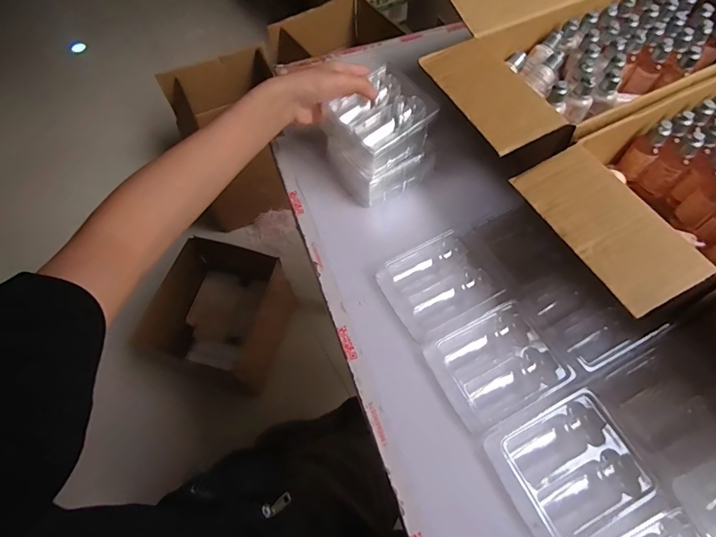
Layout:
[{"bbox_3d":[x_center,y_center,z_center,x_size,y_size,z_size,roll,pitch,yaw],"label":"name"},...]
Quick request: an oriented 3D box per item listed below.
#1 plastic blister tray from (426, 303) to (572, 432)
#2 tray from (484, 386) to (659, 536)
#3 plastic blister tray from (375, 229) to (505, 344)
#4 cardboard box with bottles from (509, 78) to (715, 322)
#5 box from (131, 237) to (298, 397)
[{"bbox_3d":[0.124,0.086,0.371,0.103,0.016,0.087,-25,63,-12],"label":"plastic blister tray"},{"bbox_3d":[0.168,0.157,0.328,0.103,0.017,0.090,-24,63,-12],"label":"tray"},{"bbox_3d":[0.079,0.014,0.411,0.097,0.018,0.086,-26,64,-12],"label":"plastic blister tray"},{"bbox_3d":[0.370,-0.101,0.391,0.431,0.134,0.178,-24,63,-12],"label":"cardboard box with bottles"},{"bbox_3d":[-0.342,0.107,1.097,0.321,0.169,0.365,14,62,9],"label":"box"}]

